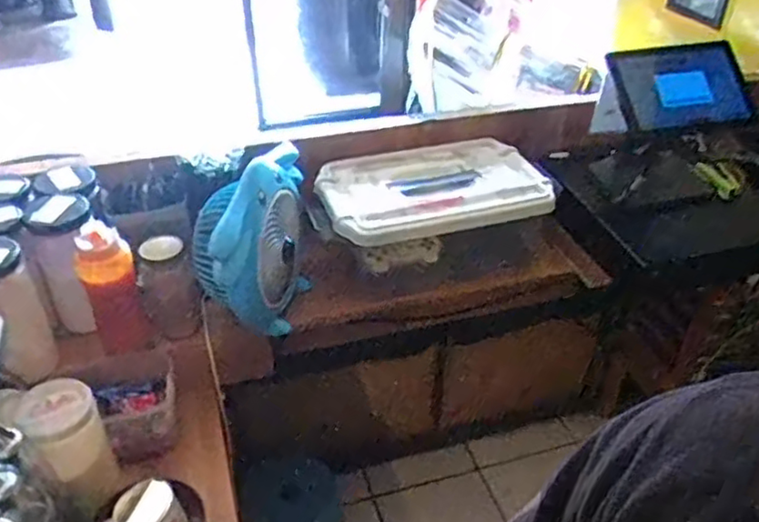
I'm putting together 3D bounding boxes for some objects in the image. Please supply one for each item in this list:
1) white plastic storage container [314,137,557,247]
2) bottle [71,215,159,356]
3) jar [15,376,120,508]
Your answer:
[{"bbox_3d":[0.093,-0.121,1.146,0.370,0.055,0.209,-12,39,-17],"label":"white plastic storage container"},{"bbox_3d":[-0.377,0.037,0.961,0.071,0.200,0.075,-11,38,-16],"label":"bottle"},{"bbox_3d":[-0.382,0.232,0.836,0.079,0.160,0.080,1,37,0],"label":"jar"}]

